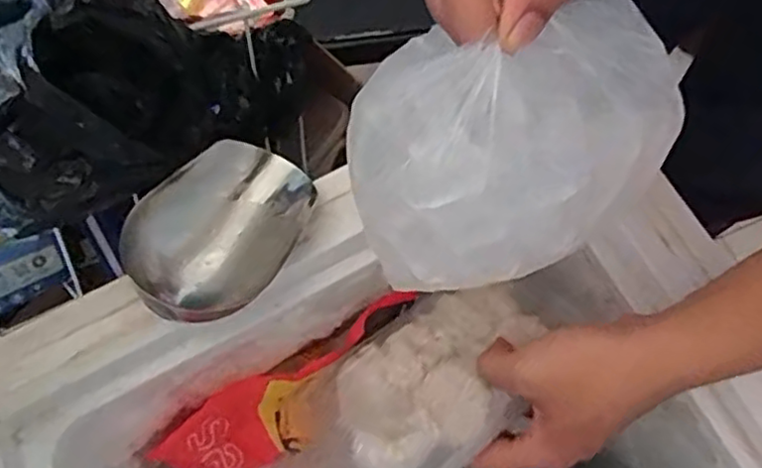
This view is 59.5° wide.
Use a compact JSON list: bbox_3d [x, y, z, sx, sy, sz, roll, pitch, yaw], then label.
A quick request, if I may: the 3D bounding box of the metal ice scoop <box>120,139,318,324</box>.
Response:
[{"bbox_3d":[-0.092,-0.002,0.386,0.082,0.039,0.109,38,75,11],"label":"metal ice scoop"}]

